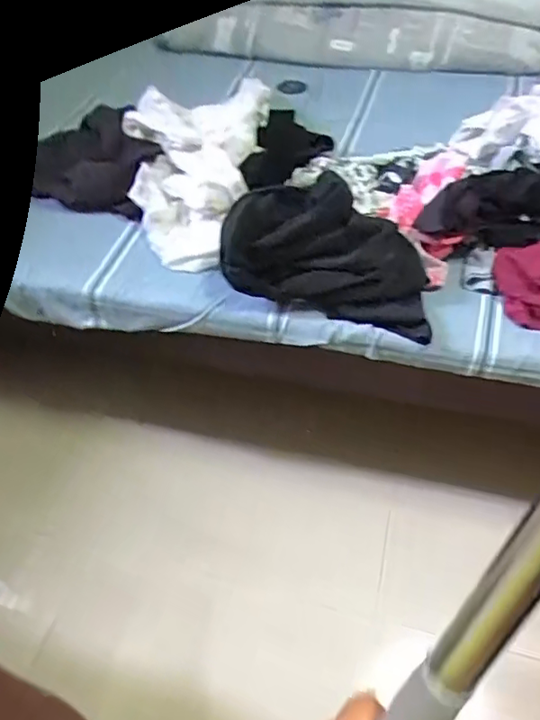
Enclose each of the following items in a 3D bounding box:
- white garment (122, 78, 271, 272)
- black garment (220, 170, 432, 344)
[{"bbox_3d":[-0.144,-0.419,1.147,0.293,0.120,0.567,-5,50,2],"label":"white garment"},{"bbox_3d":[0.096,-0.176,0.918,0.342,0.138,0.195,10,52,14],"label":"black garment"}]

